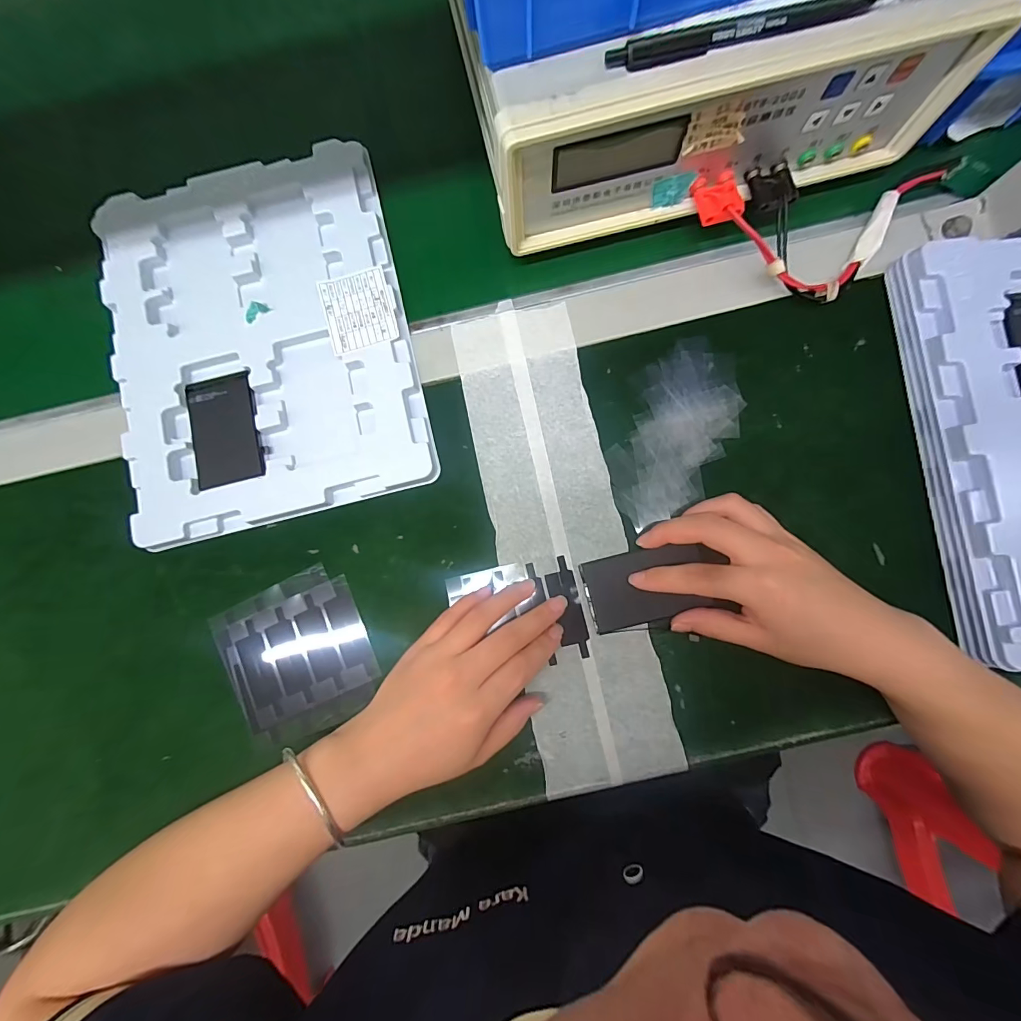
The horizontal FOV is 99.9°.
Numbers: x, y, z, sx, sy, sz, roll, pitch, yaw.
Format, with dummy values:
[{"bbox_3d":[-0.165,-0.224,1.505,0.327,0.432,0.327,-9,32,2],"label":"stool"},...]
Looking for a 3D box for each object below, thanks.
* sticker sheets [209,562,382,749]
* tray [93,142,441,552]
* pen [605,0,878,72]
[{"bbox_3d":[-0.147,0.103,0.299,0.097,0.004,0.105,-27,84,-1],"label":"sticker sheets"},{"bbox_3d":[-0.188,-0.126,0.321,0.217,0.012,0.267,-14,84,1],"label":"tray"},{"bbox_3d":[0.119,-0.252,0.224,0.135,0.008,0.014,-9,82,1],"label":"pen"}]

